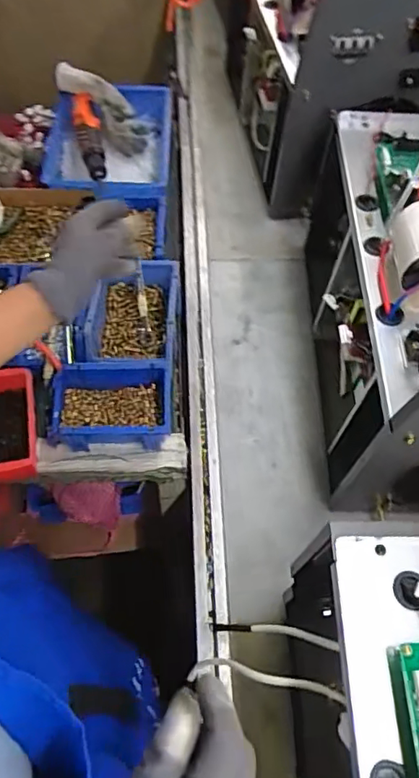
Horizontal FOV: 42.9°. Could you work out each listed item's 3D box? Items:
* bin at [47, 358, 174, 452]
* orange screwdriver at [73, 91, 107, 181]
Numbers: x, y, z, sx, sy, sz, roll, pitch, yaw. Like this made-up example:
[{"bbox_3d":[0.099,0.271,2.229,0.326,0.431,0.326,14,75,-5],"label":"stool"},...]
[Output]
[{"bbox_3d":[-0.131,0.027,0.713,0.161,0.074,0.109,-5,61,-5],"label":"bin"},{"bbox_3d":[-0.211,-0.447,0.935,0.046,0.032,0.221,-8,61,-7],"label":"orange screwdriver"}]

